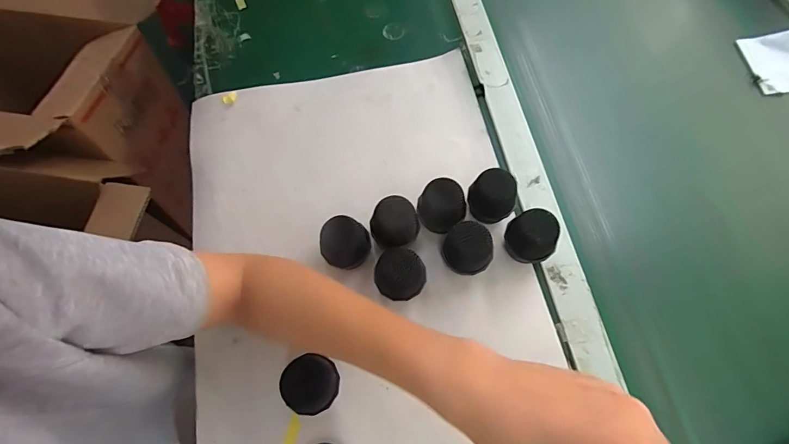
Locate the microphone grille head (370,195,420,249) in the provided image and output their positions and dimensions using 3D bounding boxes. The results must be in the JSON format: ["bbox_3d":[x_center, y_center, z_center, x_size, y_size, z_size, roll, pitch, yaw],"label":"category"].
[{"bbox_3d":[0.001,0.007,0.400,0.044,0.060,0.041,10,68,5],"label":"microphone grille head"}]

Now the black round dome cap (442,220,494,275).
[{"bbox_3d":[0.068,0.028,0.390,0.042,0.051,0.043,0,67,1],"label":"black round dome cap"}]

